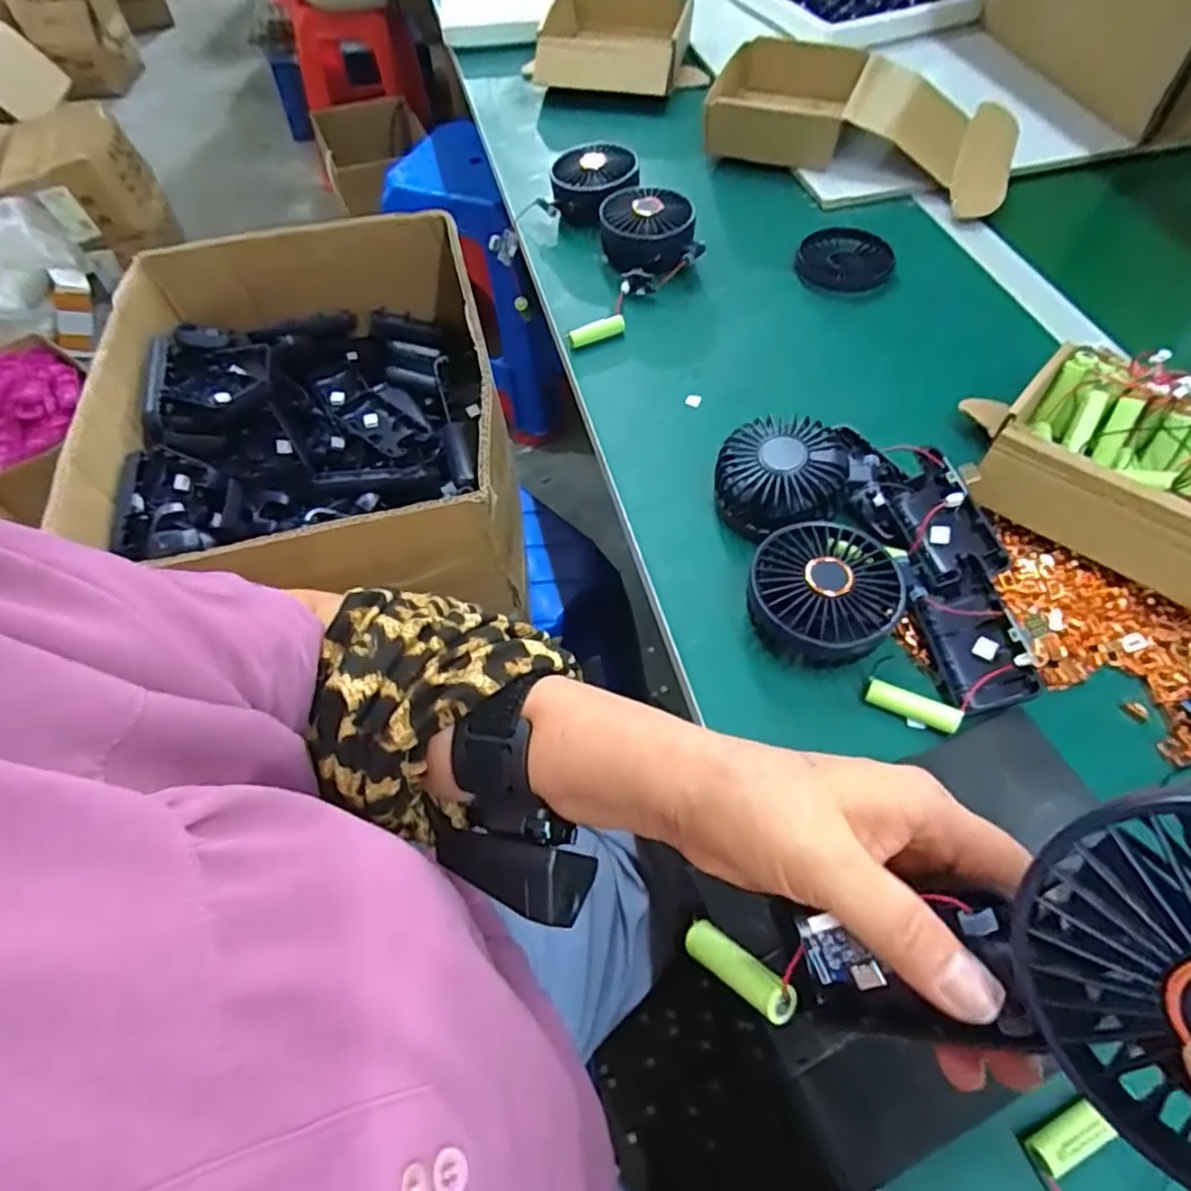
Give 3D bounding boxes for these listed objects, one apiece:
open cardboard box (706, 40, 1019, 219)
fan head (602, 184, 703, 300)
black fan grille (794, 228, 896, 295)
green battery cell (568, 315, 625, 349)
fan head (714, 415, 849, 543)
[{"bbox_3d":[0.288,-0.517,0.713,0.320,0.059,0.199,26,61,16],"label":"open cardboard box"},{"bbox_3d":[0.051,-0.330,0.611,0.084,0.042,0.100,-14,58,-8],"label":"fan head"},{"bbox_3d":[0.231,-0.311,0.614,0.083,0.013,0.079,0,57,1],"label":"black fan grille"},{"bbox_3d":[0.001,-0.228,0.574,0.051,0.017,0.014,-14,58,-8],"label":"green battery cell"},{"bbox_3d":[0.123,-0.076,0.448,0.081,0.056,0.067,16,59,11],"label":"fan head"}]

